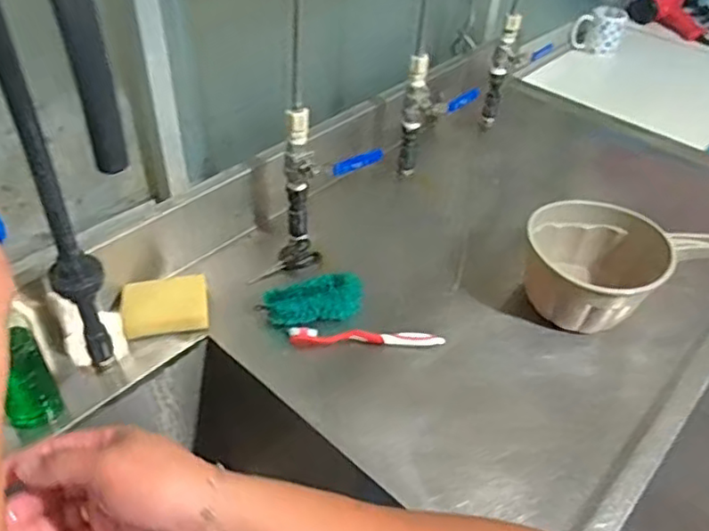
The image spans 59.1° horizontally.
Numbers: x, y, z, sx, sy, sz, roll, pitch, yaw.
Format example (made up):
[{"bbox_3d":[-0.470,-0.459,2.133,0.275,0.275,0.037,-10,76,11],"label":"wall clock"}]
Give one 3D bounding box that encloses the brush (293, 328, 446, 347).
[{"bbox_3d":[0.015,0.089,0.770,0.187,0.012,0.023,0,42,-3],"label":"brush"}]

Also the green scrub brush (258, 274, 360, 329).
[{"bbox_3d":[-0.053,0.045,0.794,0.130,0.031,0.053,-9,43,-13],"label":"green scrub brush"}]

